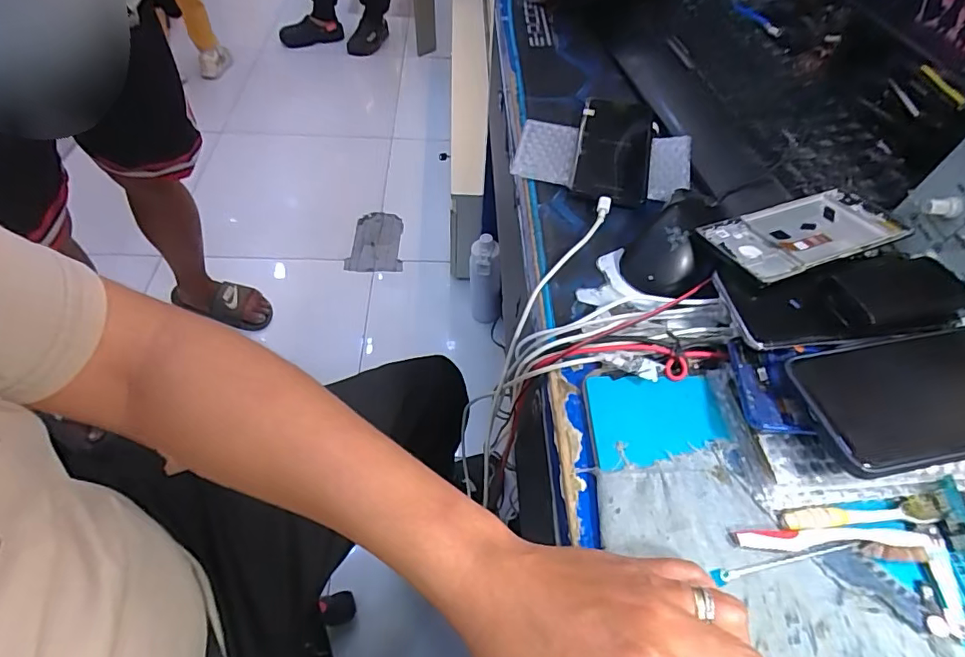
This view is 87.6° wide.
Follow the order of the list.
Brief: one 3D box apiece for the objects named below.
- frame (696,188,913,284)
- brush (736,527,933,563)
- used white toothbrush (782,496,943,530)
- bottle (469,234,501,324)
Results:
[{"bbox_3d":[0.256,-0.076,0.398,0.159,0.006,0.072,-17,47,-17],"label":"frame"},{"bbox_3d":[0.205,0.124,0.292,0.108,0.006,0.016,4,54,-1],"label":"brush"},{"bbox_3d":[0.227,0.112,0.303,0.091,0.010,0.013,-1,54,-5],"label":"used white toothbrush"},{"bbox_3d":[0.006,-0.108,1.265,0.080,0.286,0.079,-1,54,-4],"label":"bottle"}]

